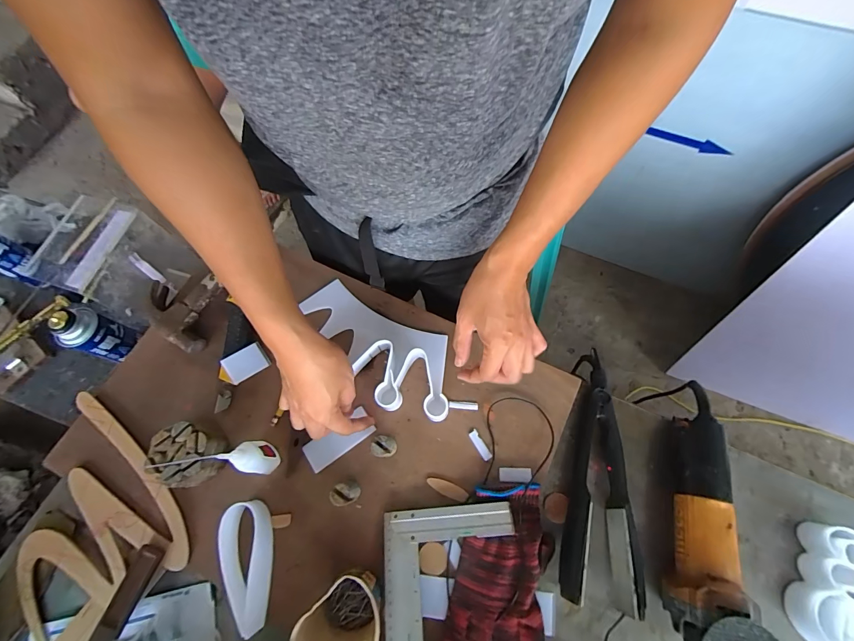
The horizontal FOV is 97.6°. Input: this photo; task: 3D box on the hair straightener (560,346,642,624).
[{"bbox_3d":[0.203,0.172,0.452,0.078,0.043,0.293,5,67,5],"label":"hair straightener"}]

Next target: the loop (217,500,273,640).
[{"bbox_3d":[-0.204,0.279,0.431,0.048,0.041,0.131,-17,67,-4],"label":"loop"}]

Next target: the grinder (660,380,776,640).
[{"bbox_3d":[0.314,0.229,0.426,0.084,0.076,0.337,12,59,5],"label":"grinder"}]

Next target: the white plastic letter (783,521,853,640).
[{"bbox_3d":[0.452,0.299,0.408,0.079,0.044,0.131,25,70,12],"label":"white plastic letter"}]

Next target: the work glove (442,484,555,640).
[{"bbox_3d":[0.087,0.288,0.420,0.103,0.022,0.191,14,68,8],"label":"work glove"}]

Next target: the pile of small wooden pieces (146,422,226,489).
[{"bbox_3d":[-0.298,0.167,0.468,0.073,0.049,0.072,11,68,8],"label":"pile of small wooden pieces"}]

